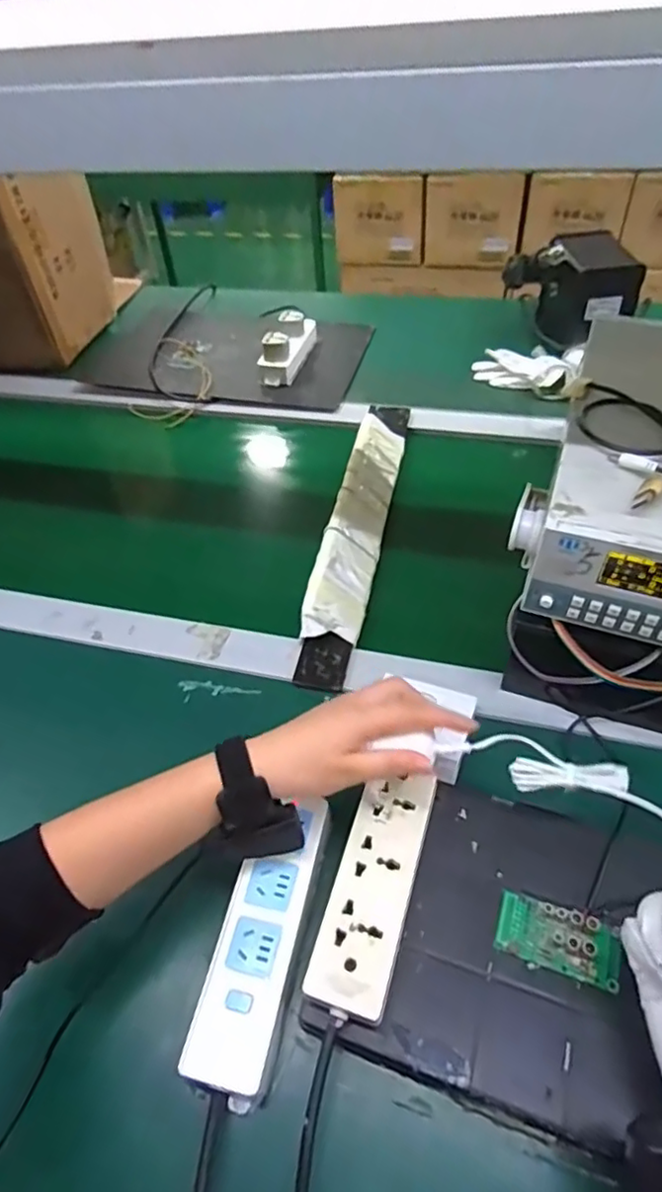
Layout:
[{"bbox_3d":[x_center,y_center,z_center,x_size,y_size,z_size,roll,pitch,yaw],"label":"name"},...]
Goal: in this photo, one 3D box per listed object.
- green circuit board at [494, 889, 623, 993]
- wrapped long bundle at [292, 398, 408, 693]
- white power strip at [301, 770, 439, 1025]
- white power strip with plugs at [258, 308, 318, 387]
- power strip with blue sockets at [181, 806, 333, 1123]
[{"bbox_3d":[0.155,0.233,0.416,0.078,0.016,0.039,13,51,17],"label":"green circuit board"},{"bbox_3d":[0.038,-0.104,0.734,0.056,0.050,0.480,7,49,11],"label":"wrapped long bundle"},{"bbox_3d":[0.032,0.208,0.438,0.053,0.034,0.159,12,50,16],"label":"white power strip"},{"bbox_3d":[-0.070,-0.413,1.004,0.056,0.070,0.170,10,50,14],"label":"white power strip with plugs"},{"bbox_3d":[-0.048,0.243,0.436,0.056,0.023,0.182,8,50,13],"label":"power strip with blue sockets"}]

